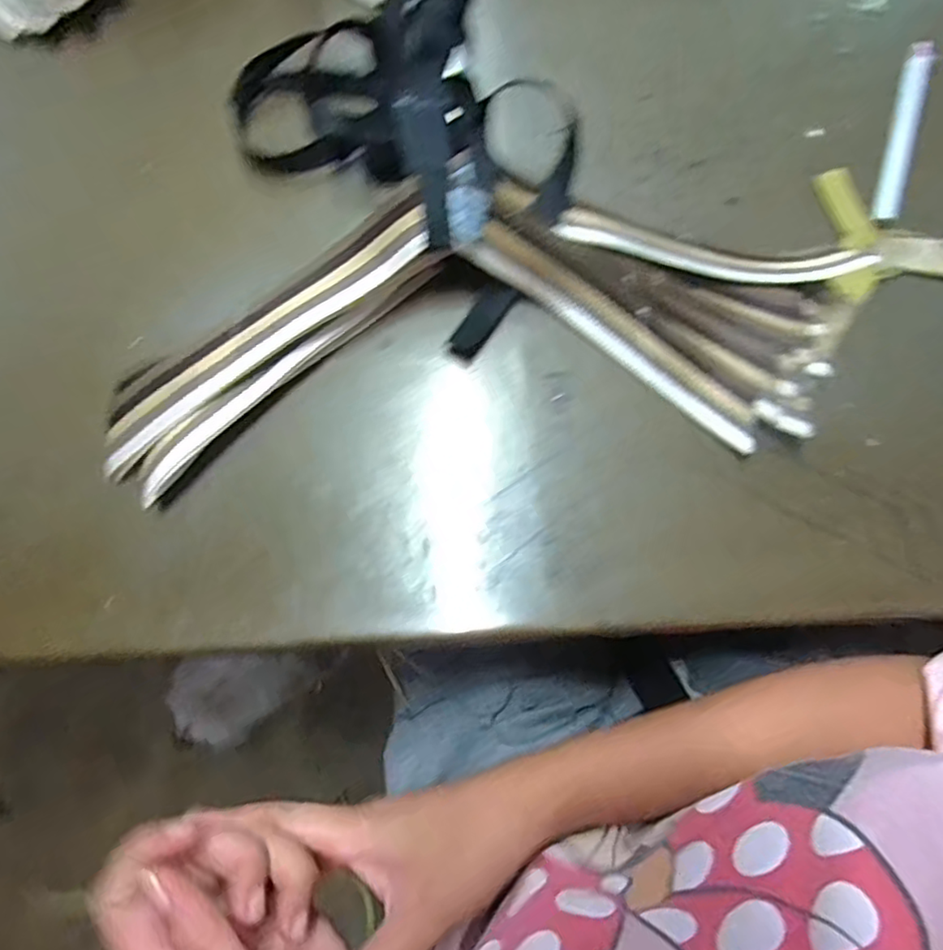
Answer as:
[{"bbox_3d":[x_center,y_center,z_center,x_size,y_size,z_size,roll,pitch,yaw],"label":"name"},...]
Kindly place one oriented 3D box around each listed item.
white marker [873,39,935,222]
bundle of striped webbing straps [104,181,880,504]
[{"bbox_3d":[0.260,-0.209,0.382,0.014,0.012,0.137,19,77,4],"label":"white marker"},{"bbox_3d":[0.010,-0.072,0.326,0.392,0.046,0.137,-4,76,-2],"label":"bundle of striped webbing straps"}]

